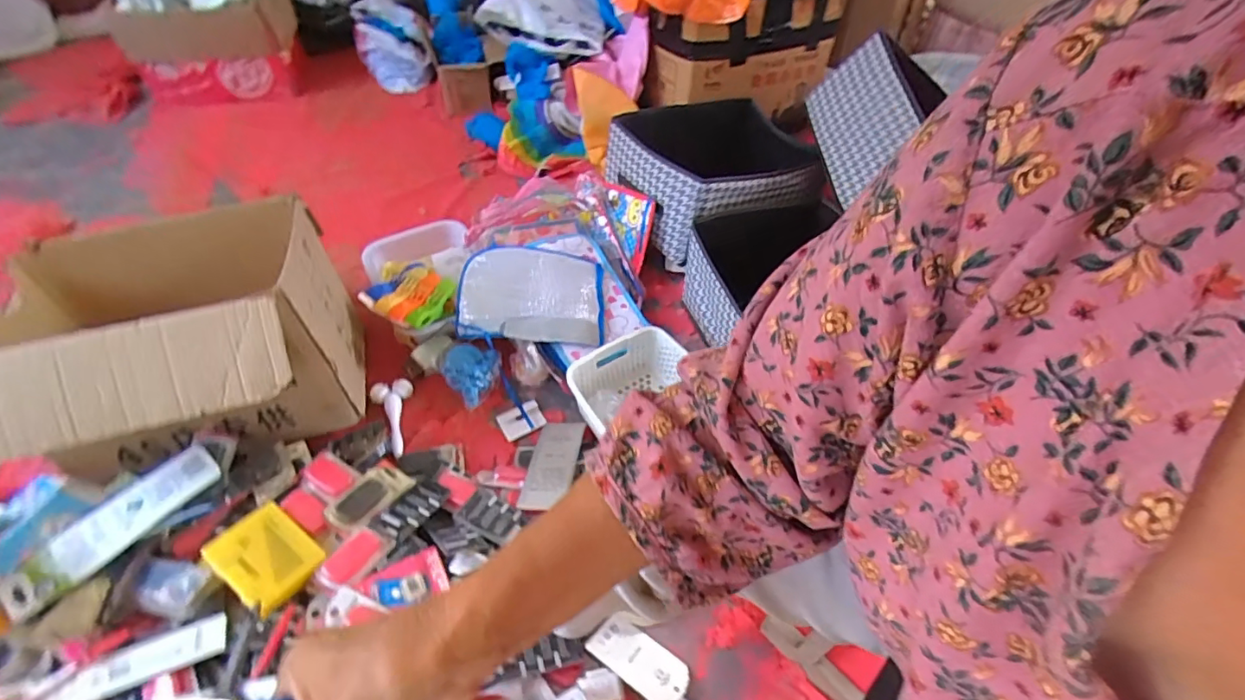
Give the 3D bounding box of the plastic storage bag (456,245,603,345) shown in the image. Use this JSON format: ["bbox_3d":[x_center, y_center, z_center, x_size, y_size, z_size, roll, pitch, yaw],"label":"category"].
[{"bbox_3d":[-0.164,-0.105,0.992,0.256,0.027,0.205,5,59,-11],"label":"plastic storage bag"}]

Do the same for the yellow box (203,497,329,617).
[{"bbox_3d":[-0.447,0.257,0.677,0.123,0.031,0.092,30,57,21],"label":"yellow box"}]

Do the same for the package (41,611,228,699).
[{"bbox_3d":[-0.557,0.358,0.616,0.178,0.010,0.047,-19,54,-15],"label":"package"}]

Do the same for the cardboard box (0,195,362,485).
[{"bbox_3d":[-0.637,-0.004,0.781,0.402,0.253,0.348,-15,53,-12],"label":"cardboard box"}]

